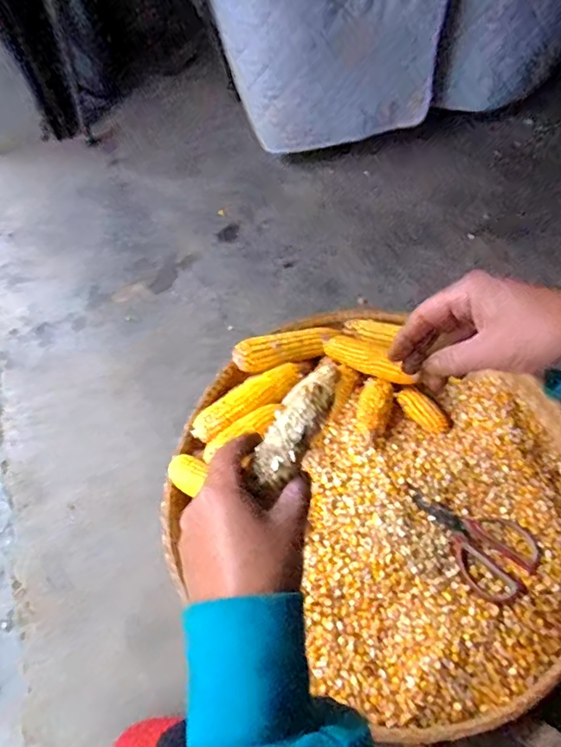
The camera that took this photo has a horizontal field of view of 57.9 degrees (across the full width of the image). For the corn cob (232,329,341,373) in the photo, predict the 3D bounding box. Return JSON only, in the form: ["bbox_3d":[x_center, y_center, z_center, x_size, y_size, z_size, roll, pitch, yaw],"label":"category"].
[{"bbox_3d":[0.012,-0.043,0.830,0.177,0.037,0.052,-15,58,-22],"label":"corn cob"}]

